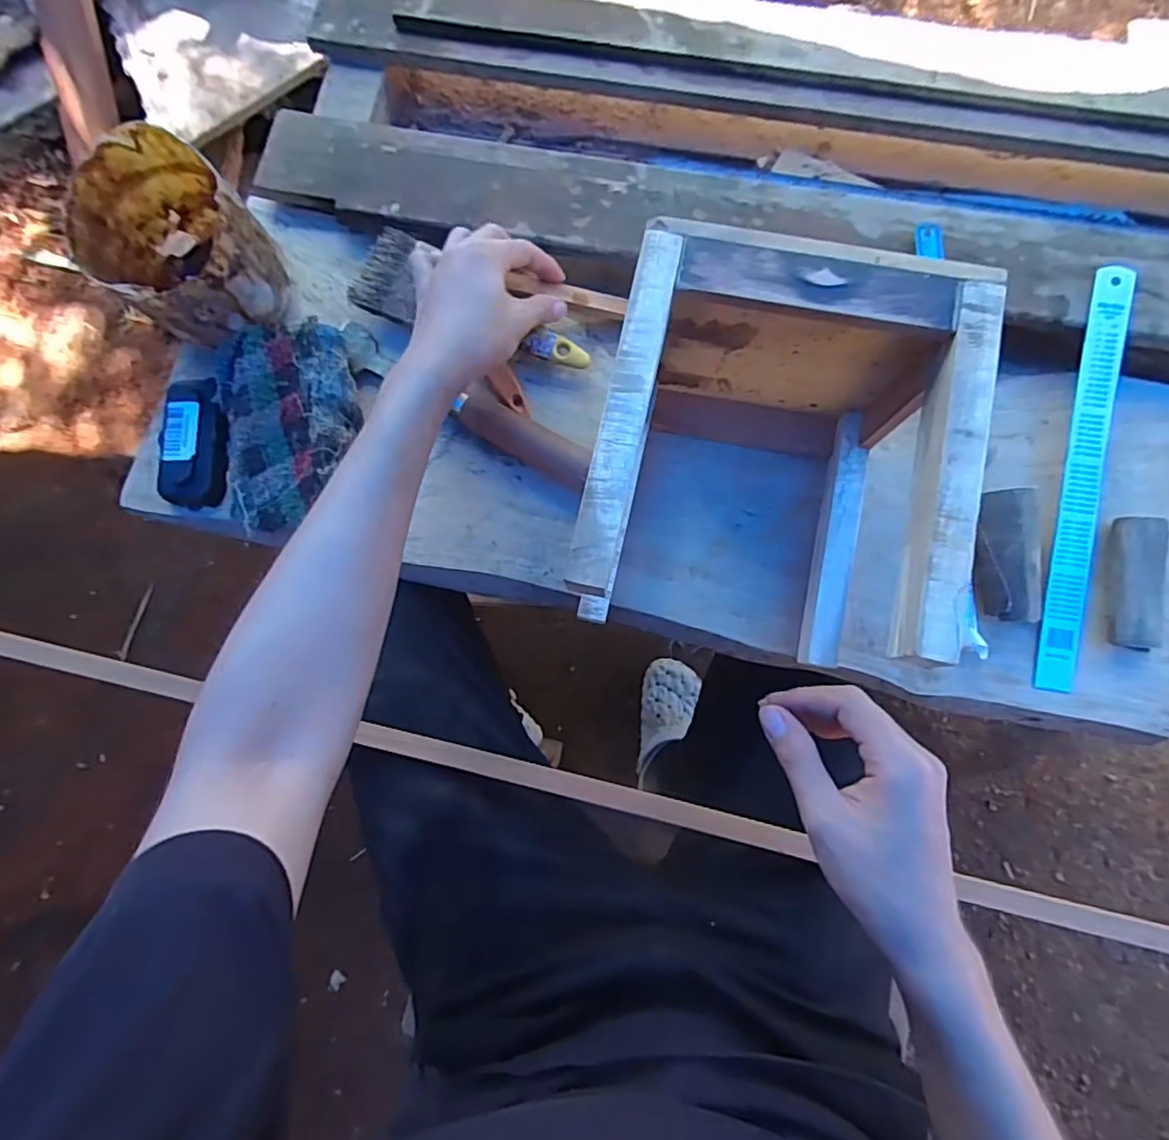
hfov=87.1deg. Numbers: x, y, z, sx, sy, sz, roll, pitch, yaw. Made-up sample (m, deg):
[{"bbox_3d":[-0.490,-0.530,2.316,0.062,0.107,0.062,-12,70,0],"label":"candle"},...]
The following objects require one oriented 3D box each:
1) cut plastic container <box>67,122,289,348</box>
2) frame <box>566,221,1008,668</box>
[{"bbox_3d":[-0.313,-0.249,0.483,0.118,0.098,0.115,36,85,8],"label":"cut plastic container"},{"bbox_3d":[0.109,-0.062,0.398,0.186,0.192,0.200,13,82,5],"label":"frame"}]

